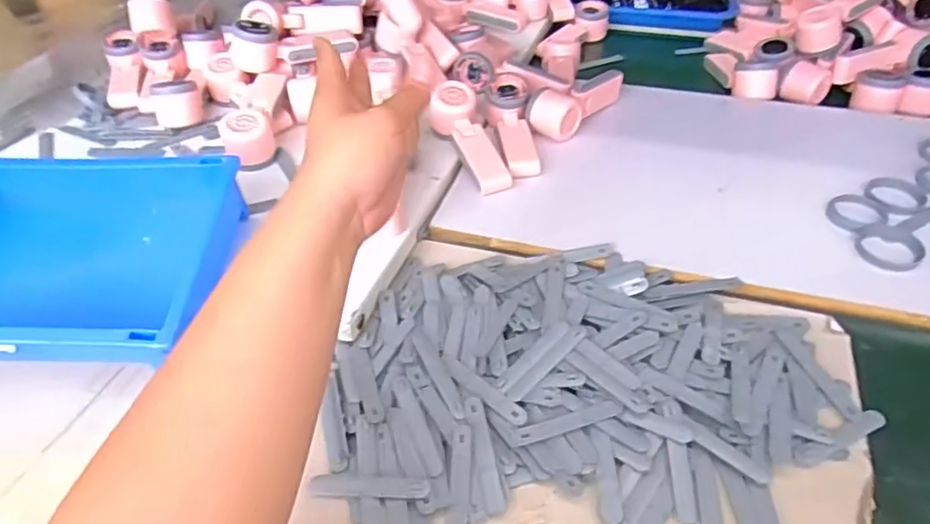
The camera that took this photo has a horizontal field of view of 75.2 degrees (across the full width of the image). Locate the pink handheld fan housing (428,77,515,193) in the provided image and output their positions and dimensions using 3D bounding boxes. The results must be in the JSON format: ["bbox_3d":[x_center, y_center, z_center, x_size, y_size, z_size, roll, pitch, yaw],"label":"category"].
[{"bbox_3d":[0.005,-0.148,0.734,0.055,0.034,0.158,-21,69,-17],"label":"pink handheld fan housing"}]

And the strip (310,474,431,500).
[{"bbox_3d":[-0.072,0.171,0.460,0.092,0.004,0.018,-2,43,9],"label":"strip"}]

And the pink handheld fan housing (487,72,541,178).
[{"bbox_3d":[0.063,-0.167,0.769,0.050,0.036,0.175,-7,58,-4],"label":"pink handheld fan housing"}]

